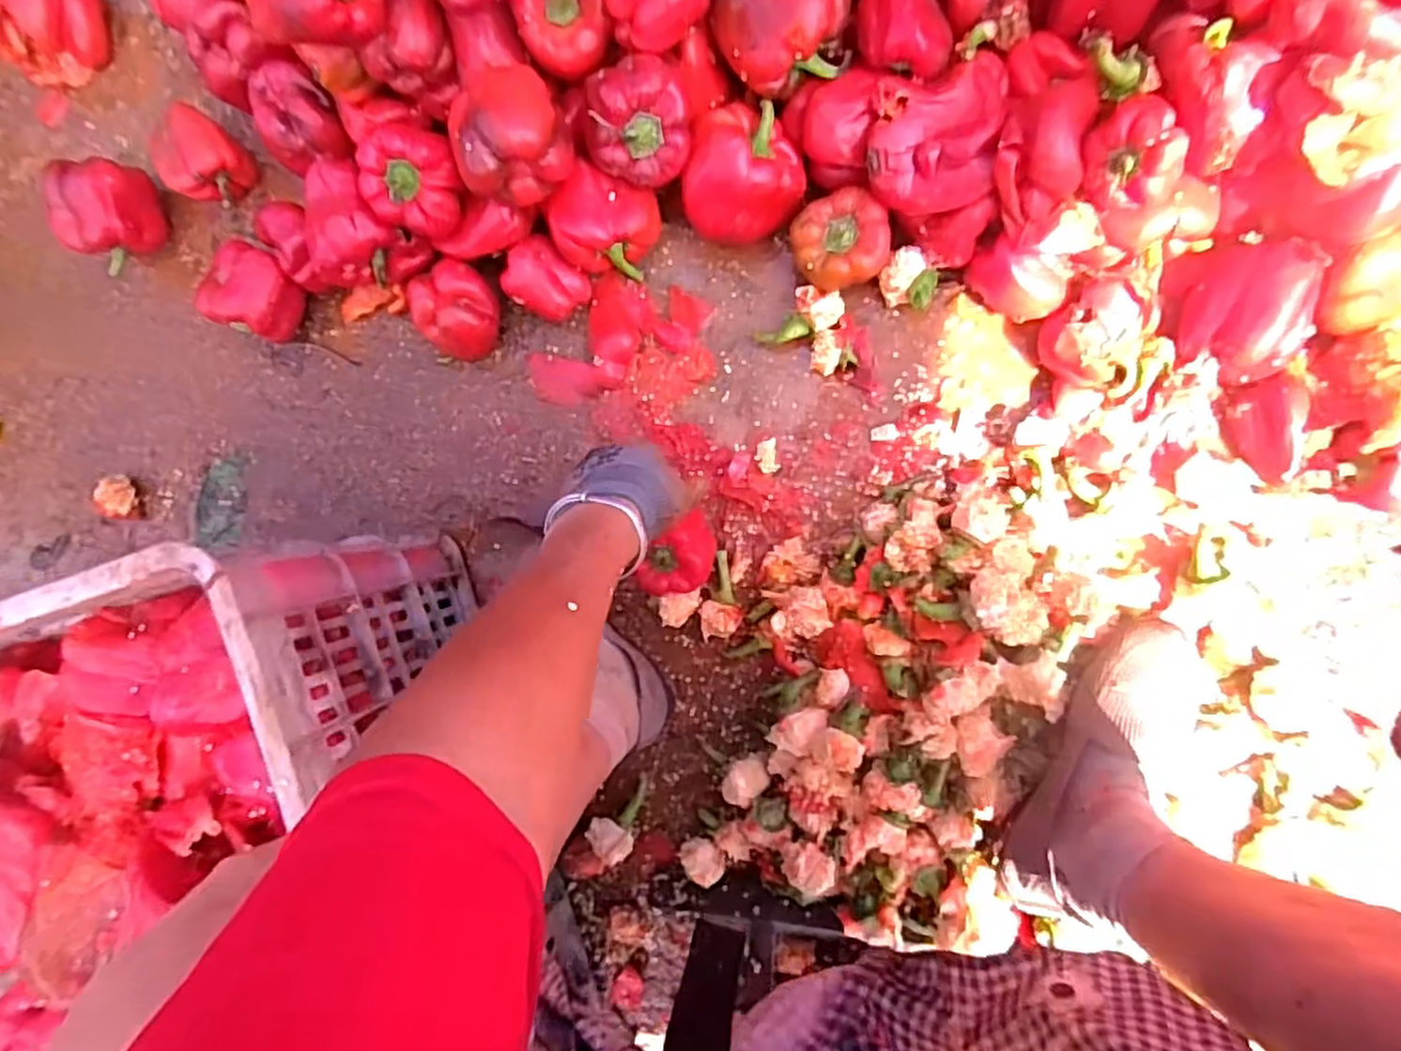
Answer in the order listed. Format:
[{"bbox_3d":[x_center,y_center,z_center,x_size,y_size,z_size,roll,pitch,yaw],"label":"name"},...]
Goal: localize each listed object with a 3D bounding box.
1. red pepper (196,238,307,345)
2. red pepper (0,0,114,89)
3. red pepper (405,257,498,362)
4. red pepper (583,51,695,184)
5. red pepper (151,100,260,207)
[{"bbox_3d":[-0.418,-0.219,0.693,0.080,0.074,0.079,22,95,8],"label":"red pepper"},{"bbox_3d":[-0.649,-0.501,0.724,0.084,0.073,0.103,12,94,8],"label":"red pepper"},{"bbox_3d":[-0.222,-0.195,0.667,0.075,0.058,0.083,-35,86,8],"label":"red pepper"},{"bbox_3d":[-0.049,-0.311,0.561,0.084,0.061,0.077,-24,88,9],"label":"red pepper"},{"bbox_3d":[-0.475,-0.350,0.700,0.082,0.067,0.071,35,97,6],"label":"red pepper"}]

